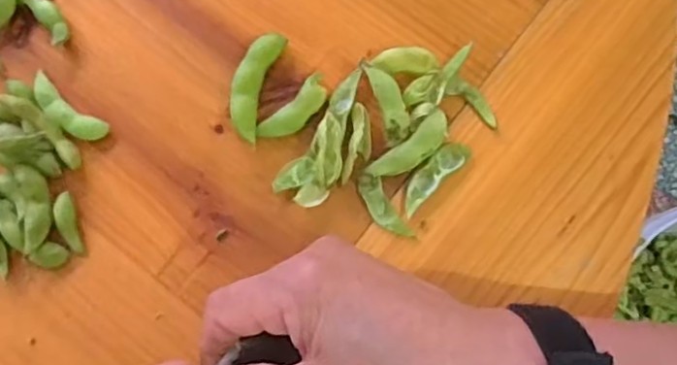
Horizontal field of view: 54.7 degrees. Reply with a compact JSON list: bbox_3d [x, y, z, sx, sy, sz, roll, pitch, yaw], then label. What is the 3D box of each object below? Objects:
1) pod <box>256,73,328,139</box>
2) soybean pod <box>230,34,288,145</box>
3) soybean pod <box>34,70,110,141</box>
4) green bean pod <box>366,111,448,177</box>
[{"bbox_3d":[-0.022,-0.036,0.337,0.043,0.006,0.015,-41,80,6],"label":"pod"},{"bbox_3d":[-0.045,-0.050,0.341,0.019,0.012,0.057,15,78,4],"label":"soybean pod"},{"bbox_3d":[-0.143,-0.038,0.342,0.049,0.009,0.016,37,81,8],"label":"soybean pod"},{"bbox_3d":[0.037,-0.017,0.332,0.046,0.010,0.015,-39,80,-7],"label":"green bean pod"}]

